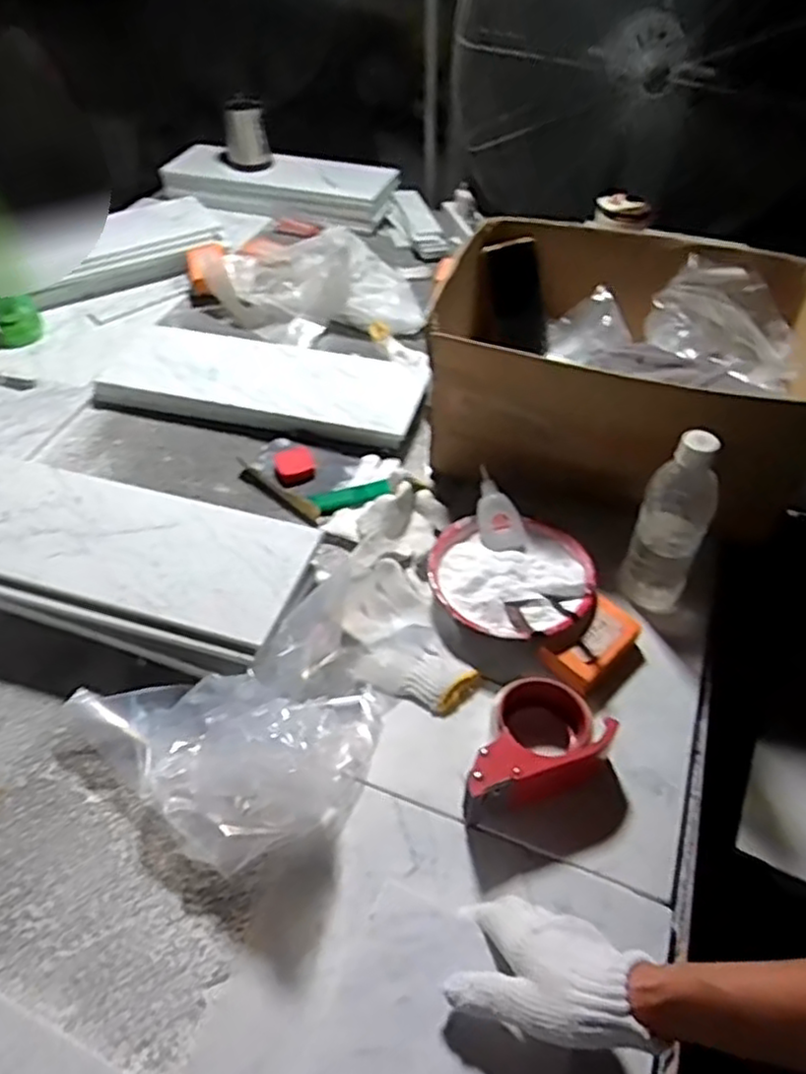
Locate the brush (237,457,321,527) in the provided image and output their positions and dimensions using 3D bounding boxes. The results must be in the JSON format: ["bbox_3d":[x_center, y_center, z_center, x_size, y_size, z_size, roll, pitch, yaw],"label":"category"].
[{"bbox_3d":[-0.158,-0.057,0.884,0.148,0.014,0.021,33,58,28],"label":"brush"}]

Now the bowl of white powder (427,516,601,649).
[{"bbox_3d":[0.114,0.050,0.737,0.162,0.056,0.151,-2,48,2],"label":"bowl of white powder"}]

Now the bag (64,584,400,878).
[{"bbox_3d":[-0.148,0.154,0.623,0.268,0.121,0.223,-25,52,-18],"label":"bag"}]

